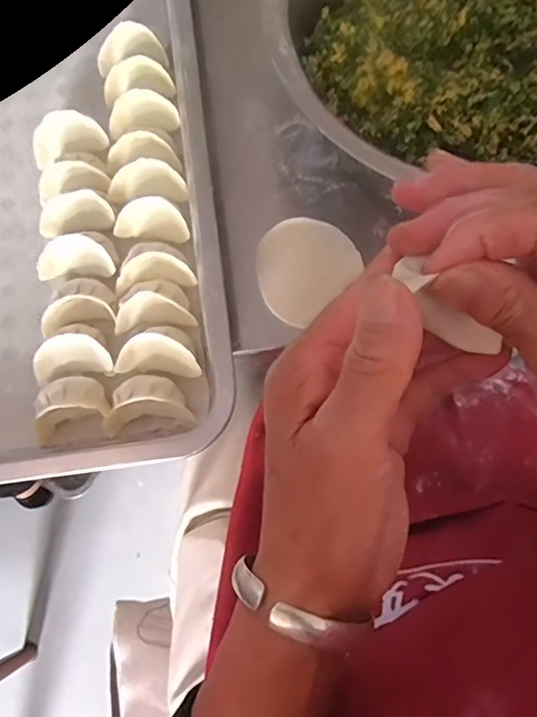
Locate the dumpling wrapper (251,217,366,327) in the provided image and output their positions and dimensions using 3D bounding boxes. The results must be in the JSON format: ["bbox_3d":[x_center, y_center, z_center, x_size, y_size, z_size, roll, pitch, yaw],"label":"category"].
[{"bbox_3d":[0.024,-0.066,0.384,0.073,0.004,0.064,-44,88,-5],"label":"dumpling wrapper"}]

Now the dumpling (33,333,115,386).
[{"bbox_3d":[-0.130,0.001,0.364,0.054,0.036,0.025,-5,76,2],"label":"dumpling"}]

